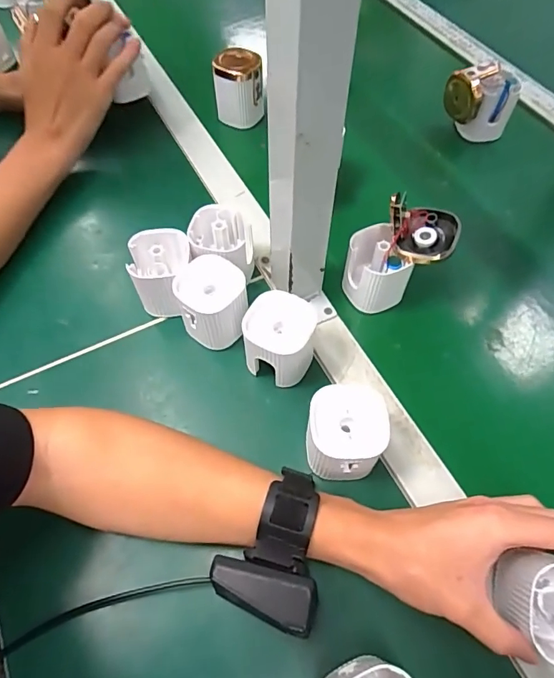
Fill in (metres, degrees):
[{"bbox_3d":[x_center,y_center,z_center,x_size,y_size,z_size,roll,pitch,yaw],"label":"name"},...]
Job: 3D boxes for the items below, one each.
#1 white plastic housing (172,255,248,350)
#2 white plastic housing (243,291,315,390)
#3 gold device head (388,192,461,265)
[{"bbox_3d":[-0.056,-0.030,0.408,0.062,0.066,0.062,34,65,17],"label":"white plastic housing"},{"bbox_3d":[0.002,0.005,0.390,0.055,0.068,0.059,9,60,4],"label":"white plastic housing"},{"bbox_3d":[0.124,-0.097,0.393,0.060,0.046,0.052,14,60,7],"label":"gold device head"}]

